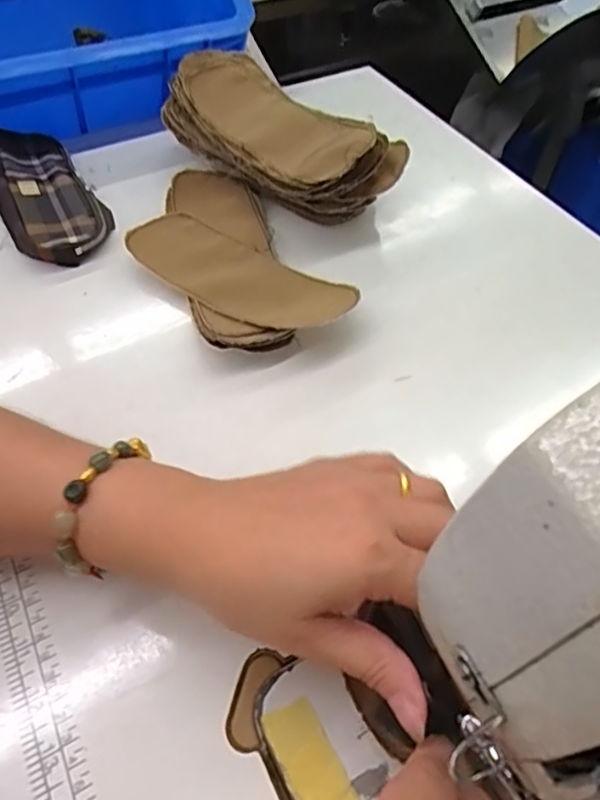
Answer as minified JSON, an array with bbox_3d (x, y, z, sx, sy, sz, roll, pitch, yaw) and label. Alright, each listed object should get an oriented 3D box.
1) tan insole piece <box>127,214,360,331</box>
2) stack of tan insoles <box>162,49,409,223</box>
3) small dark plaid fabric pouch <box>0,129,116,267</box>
[{"bbox_3d":[-0.047,-0.095,0.426,0.184,0.022,0.066,29,59,19],"label":"tan insole piece"},{"bbox_3d":[-0.018,-0.219,0.486,0.208,0.072,0.100,35,60,22],"label":"stack of tan insoles"},{"bbox_3d":[-0.219,-0.179,0.484,0.075,0.027,0.181,-25,58,-17],"label":"small dark plaid fabric pouch"}]

